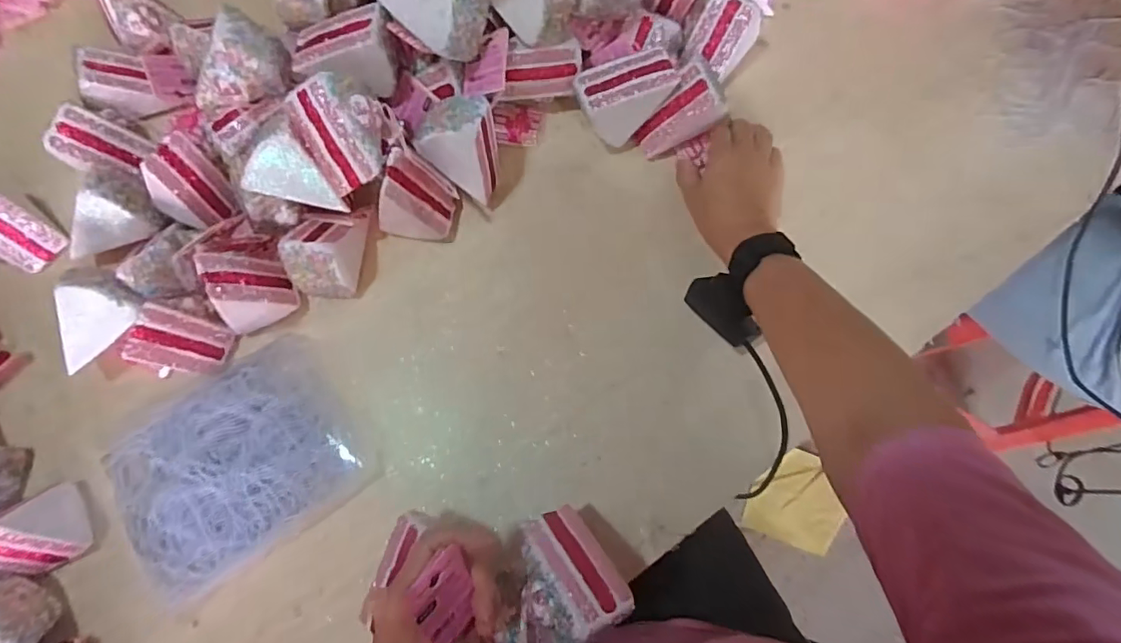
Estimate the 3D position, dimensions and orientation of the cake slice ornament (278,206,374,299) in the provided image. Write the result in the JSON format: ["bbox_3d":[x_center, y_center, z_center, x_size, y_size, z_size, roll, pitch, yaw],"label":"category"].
[{"bbox_3d":[-0.221,-0.069,0.523,0.056,0.064,0.086,7,76,4],"label":"cake slice ornament"}]

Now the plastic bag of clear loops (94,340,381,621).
[{"bbox_3d":[-0.298,0.128,0.496,0.214,0.030,0.166,-32,76,-6],"label":"plastic bag of clear loops"}]

